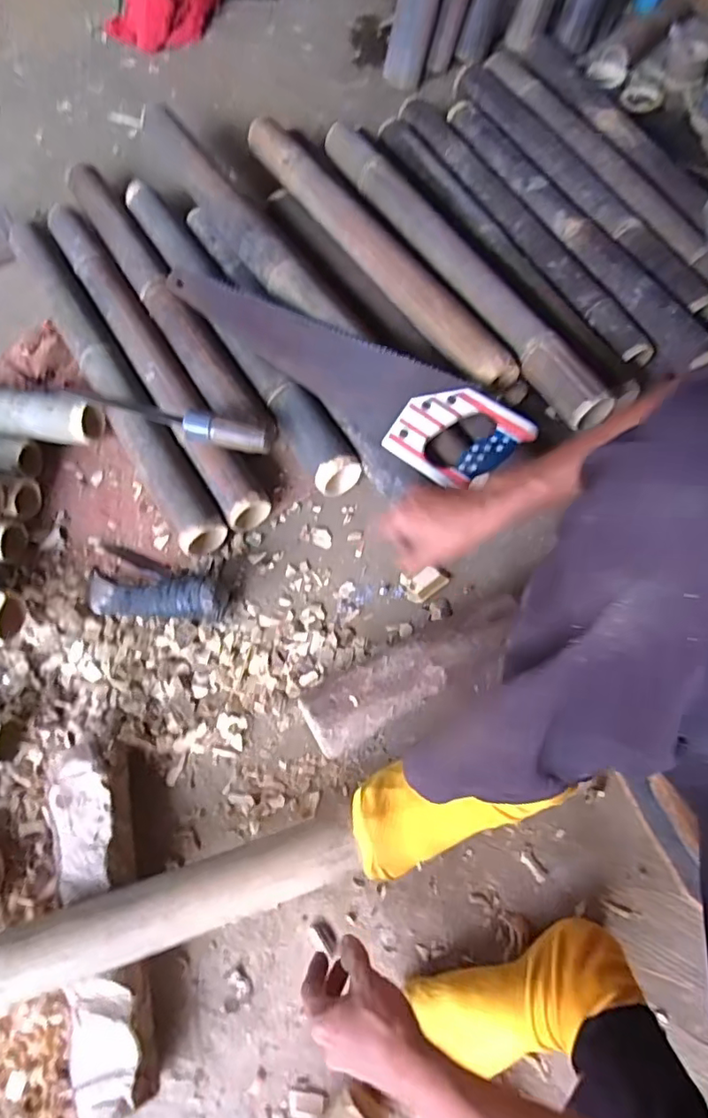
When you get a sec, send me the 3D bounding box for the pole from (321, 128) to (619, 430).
[{"bbox_3d":[0.131,-0.425,0.783,0.069,0.056,0.648,-27,69,-9],"label":"pole"}]

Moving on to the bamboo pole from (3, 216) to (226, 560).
[{"bbox_3d":[-0.358,-0.282,0.797,0.066,0.079,0.662,-31,71,-12],"label":"bamboo pole"}]

